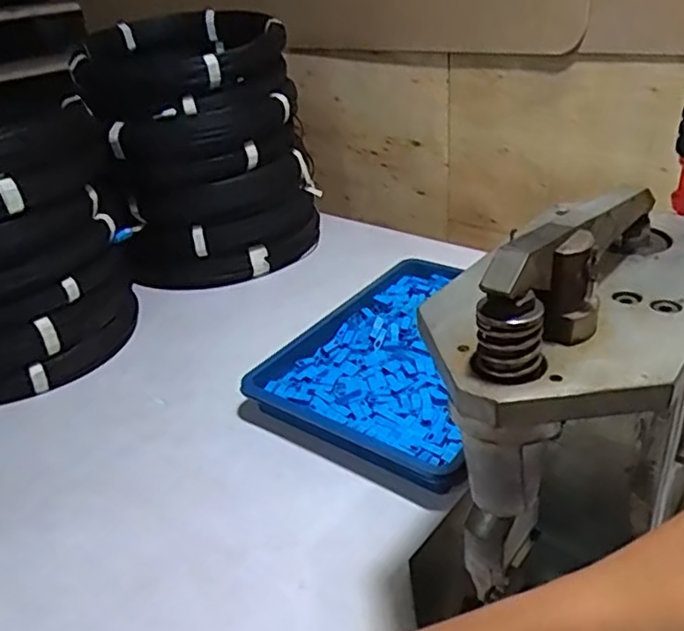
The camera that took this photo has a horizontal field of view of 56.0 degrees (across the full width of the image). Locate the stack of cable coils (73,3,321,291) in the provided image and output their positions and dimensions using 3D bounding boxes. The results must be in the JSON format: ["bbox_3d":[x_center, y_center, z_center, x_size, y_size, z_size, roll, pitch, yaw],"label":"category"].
[{"bbox_3d":[-0.205,-0.241,0.929,0.279,0.303,0.336,-17,31,-18],"label":"stack of cable coils"}]

